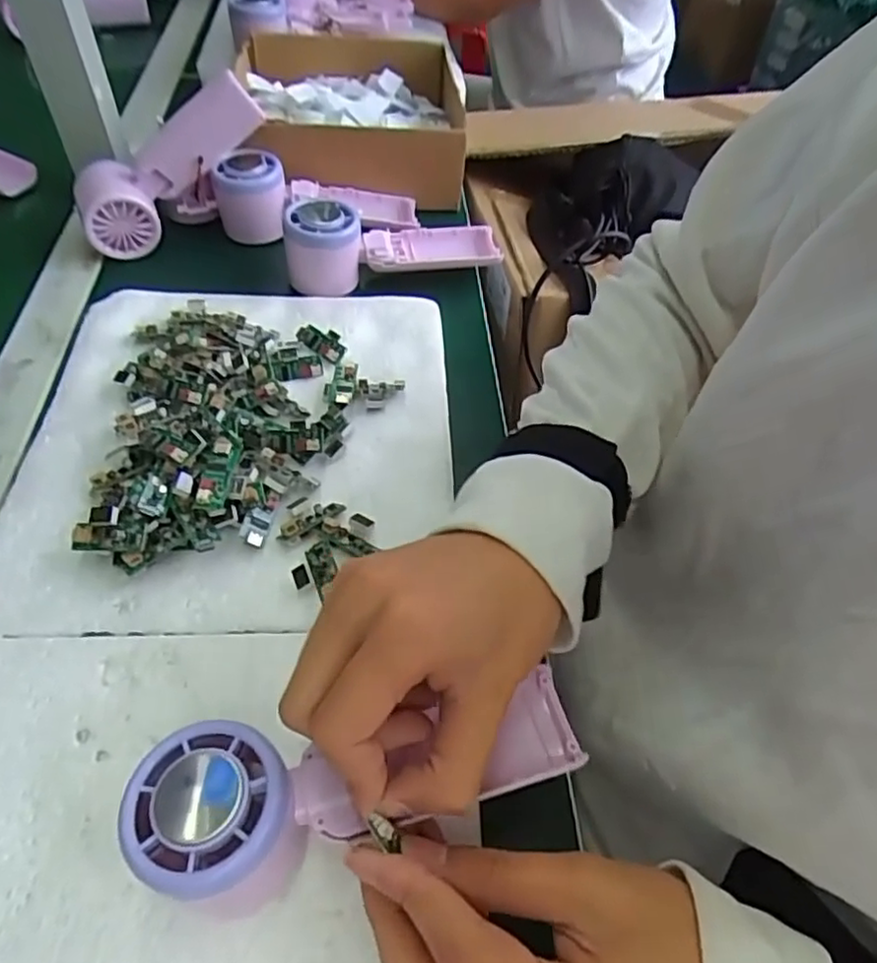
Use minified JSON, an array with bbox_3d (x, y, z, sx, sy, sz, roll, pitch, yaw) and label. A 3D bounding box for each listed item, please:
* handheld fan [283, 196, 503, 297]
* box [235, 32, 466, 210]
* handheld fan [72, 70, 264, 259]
[{"bbox_3d":[-0.035,-0.188,0.513,0.166,0.054,0.059,-13,54,-15],"label":"handheld fan"},{"bbox_3d":[-0.078,-0.351,0.630,0.210,0.069,0.240,-2,52,-7],"label":"box"},{"bbox_3d":[-0.209,-0.245,0.506,0.164,0.057,0.046,-37,57,9],"label":"handheld fan"}]

